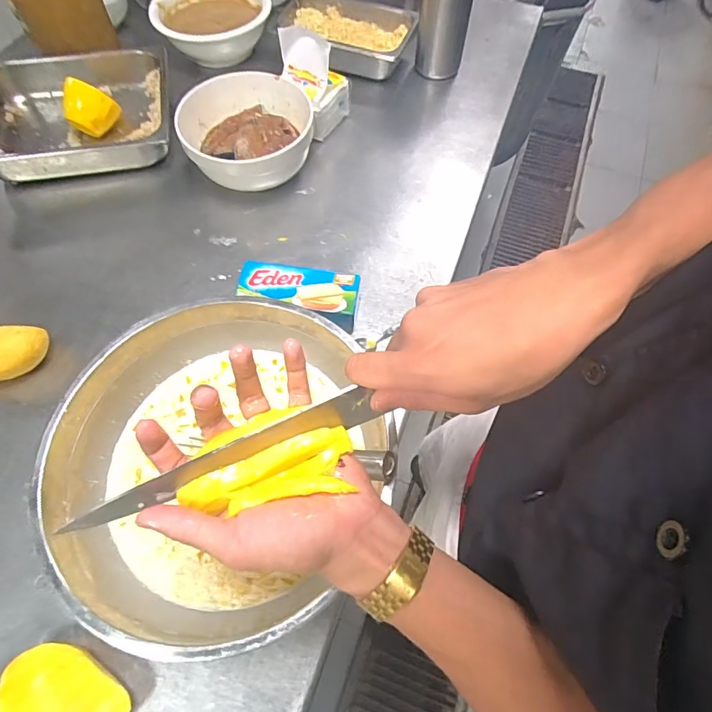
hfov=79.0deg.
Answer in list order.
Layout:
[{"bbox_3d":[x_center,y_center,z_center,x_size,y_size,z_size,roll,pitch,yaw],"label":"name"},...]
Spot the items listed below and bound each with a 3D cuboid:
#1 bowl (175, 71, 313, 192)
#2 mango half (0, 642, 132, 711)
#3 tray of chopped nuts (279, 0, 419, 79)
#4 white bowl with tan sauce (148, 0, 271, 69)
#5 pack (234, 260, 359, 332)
[{"bbox_3d":[-0.167,-0.351,0.697,0.202,0.097,0.194,1,63,-1],"label":"bowl"},{"bbox_3d":[-0.257,0.301,0.386,0.108,0.048,0.062,18,64,8],"label":"mango half"},{"bbox_3d":[-0.022,-0.630,0.861,0.260,0.070,0.162,22,65,10],"label":"tray of chopped nuts"},{"bbox_3d":[-0.282,-0.661,0.856,0.208,0.081,0.209,1,63,-1],"label":"white bowl with tan sauce"},{"bbox_3d":[-0.077,-0.081,0.587,0.163,0.049,0.070,12,63,5],"label":"pack"}]

